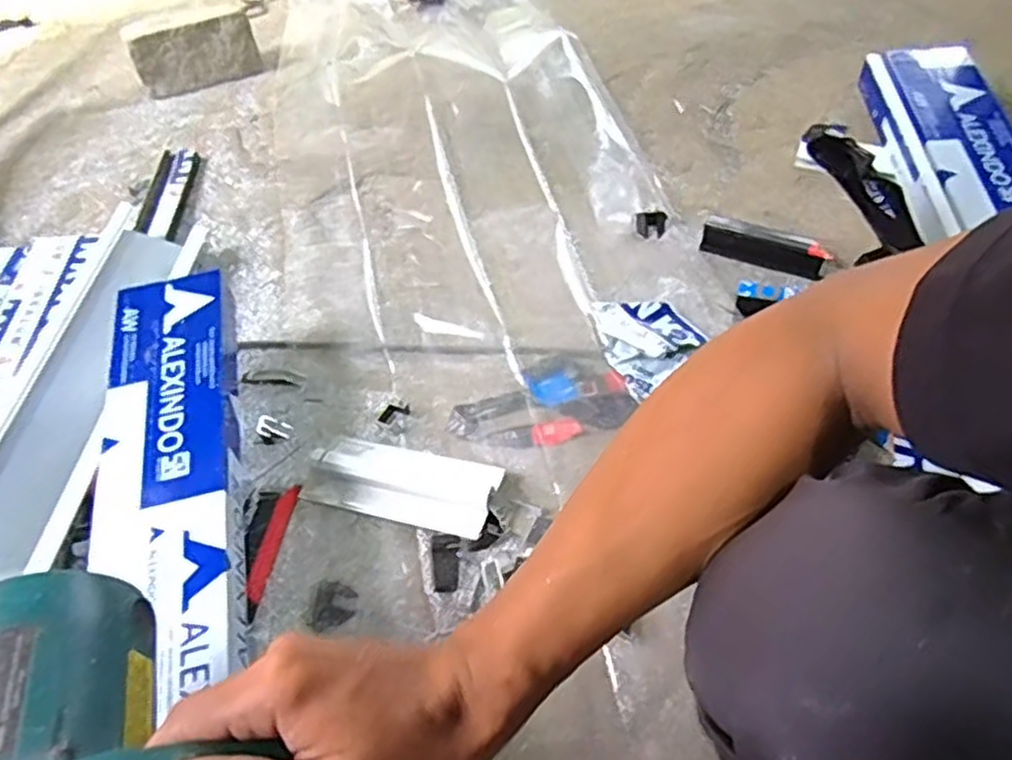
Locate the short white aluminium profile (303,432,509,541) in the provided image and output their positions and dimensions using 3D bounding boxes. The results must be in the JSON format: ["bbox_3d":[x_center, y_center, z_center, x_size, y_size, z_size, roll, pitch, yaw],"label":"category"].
[{"bbox_3d":[-0.099,0.095,0.705,0.178,0.015,0.080,14,55,13],"label":"short white aluminium profile"}]

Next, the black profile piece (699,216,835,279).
[{"bbox_3d":[0.295,-0.153,0.849,0.136,0.037,0.029,19,56,16],"label":"black profile piece"}]

